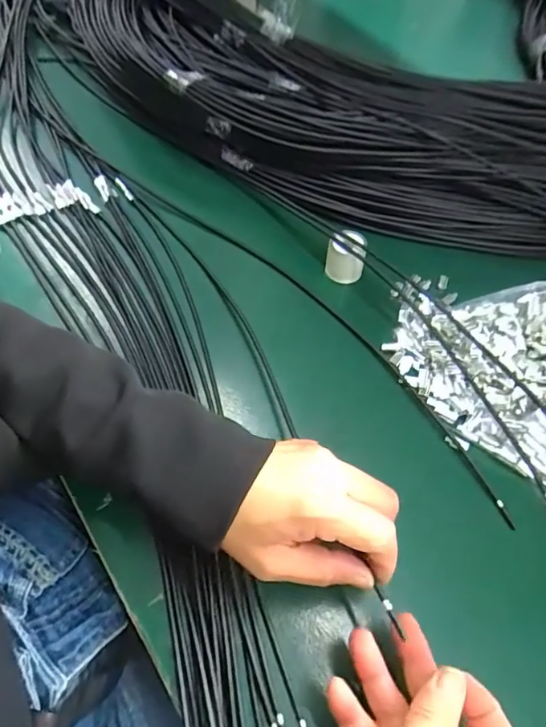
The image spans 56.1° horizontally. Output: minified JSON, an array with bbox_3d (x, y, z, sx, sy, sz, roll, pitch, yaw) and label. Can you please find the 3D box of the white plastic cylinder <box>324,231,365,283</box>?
[{"bbox_3d":[0.066,-0.098,0.464,0.033,0.040,0.029,13,59,7],"label":"white plastic cylinder"}]

